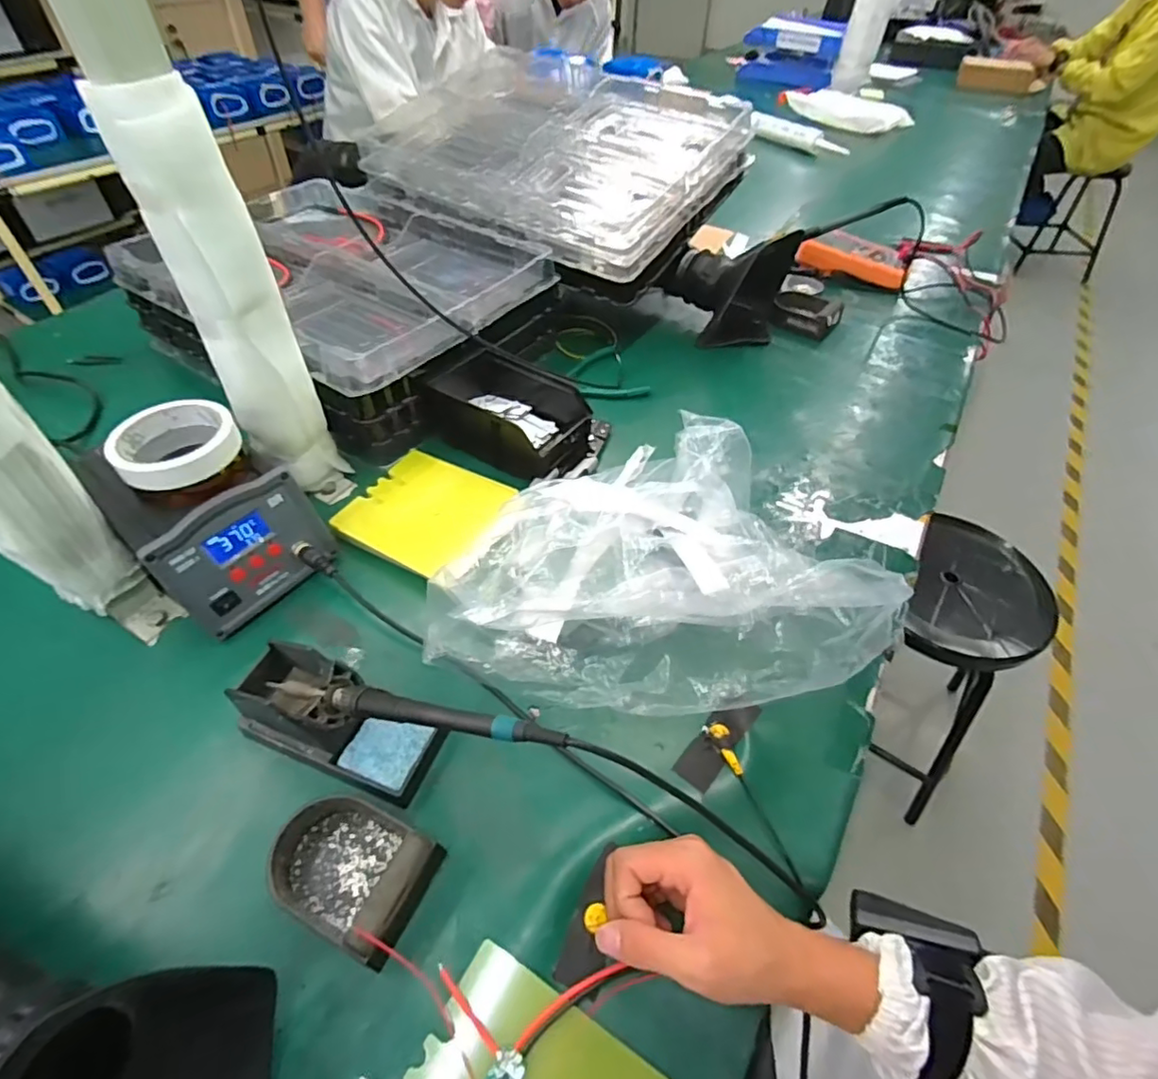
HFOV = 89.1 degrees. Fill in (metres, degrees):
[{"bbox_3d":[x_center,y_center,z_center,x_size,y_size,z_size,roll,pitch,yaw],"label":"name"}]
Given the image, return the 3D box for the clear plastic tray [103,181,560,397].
[{"bbox_3d":[-0.317,-0.357,0.779,0.477,0.058,0.381,30,54,22],"label":"clear plastic tray"}]

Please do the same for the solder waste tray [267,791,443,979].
[{"bbox_3d":[-0.154,0.218,0.392,0.102,0.037,0.074,20,51,15],"label":"solder waste tray"}]

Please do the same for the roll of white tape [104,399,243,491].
[{"bbox_3d":[-0.340,-0.083,0.494,0.091,0.028,0.084,1,48,-1],"label":"roll of white tape"}]

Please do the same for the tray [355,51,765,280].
[{"bbox_3d":[-0.047,-0.602,0.890,0.515,0.071,0.390,30,66,19],"label":"tray"}]

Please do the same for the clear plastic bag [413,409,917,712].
[{"bbox_3d":[0.054,0.016,0.514,0.363,0.097,0.260,-8,49,-10],"label":"clear plastic bag"}]

